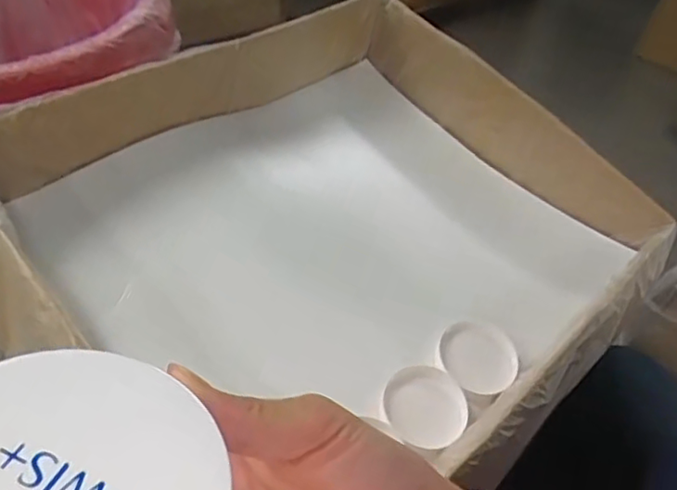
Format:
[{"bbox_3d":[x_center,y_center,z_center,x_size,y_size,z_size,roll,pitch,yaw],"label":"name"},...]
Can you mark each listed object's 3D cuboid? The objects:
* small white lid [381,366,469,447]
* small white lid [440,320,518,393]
[{"bbox_3d":[0.077,0.144,0.525,0.072,0.014,0.074,4,46,-4],"label":"small white lid"},{"bbox_3d":[0.137,0.105,0.566,0.074,0.012,0.080,8,48,-9],"label":"small white lid"}]

